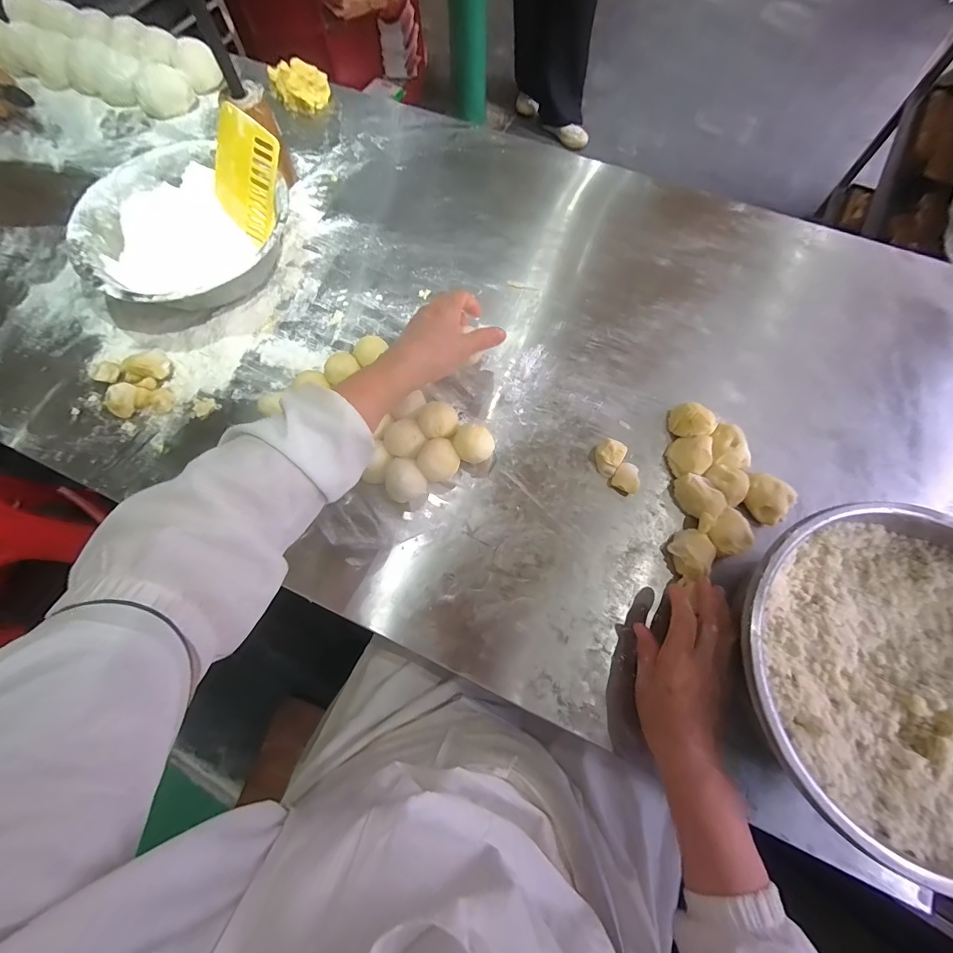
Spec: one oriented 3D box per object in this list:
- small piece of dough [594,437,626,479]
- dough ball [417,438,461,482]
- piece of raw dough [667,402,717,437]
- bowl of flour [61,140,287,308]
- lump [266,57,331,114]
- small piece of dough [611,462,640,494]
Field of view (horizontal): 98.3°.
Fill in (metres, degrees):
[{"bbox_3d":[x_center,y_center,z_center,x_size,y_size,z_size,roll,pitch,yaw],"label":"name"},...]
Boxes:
[{"bbox_3d":[0.161,-0.024,0.503,0.032,0.029,0.039,27,74,10],"label":"small piece of dough"},{"bbox_3d":[-0.045,-0.019,0.489,0.047,0.052,0.044,0,72,1],"label":"dough ball"},{"bbox_3d":[0.267,-0.067,0.510,0.047,0.031,0.039,14,73,6],"label":"piece of raw dough"},{"bbox_3d":[-0.404,-0.330,0.584,0.271,0.085,0.250,0,72,1],"label":"bowl of flour"},{"bbox_3d":[-0.308,-0.683,0.720,0.094,0.046,0.076,-19,72,-5],"label":"lump"},{"bbox_3d":[0.183,0.002,0.500,0.030,0.018,0.035,28,75,10],"label":"small piece of dough"}]

